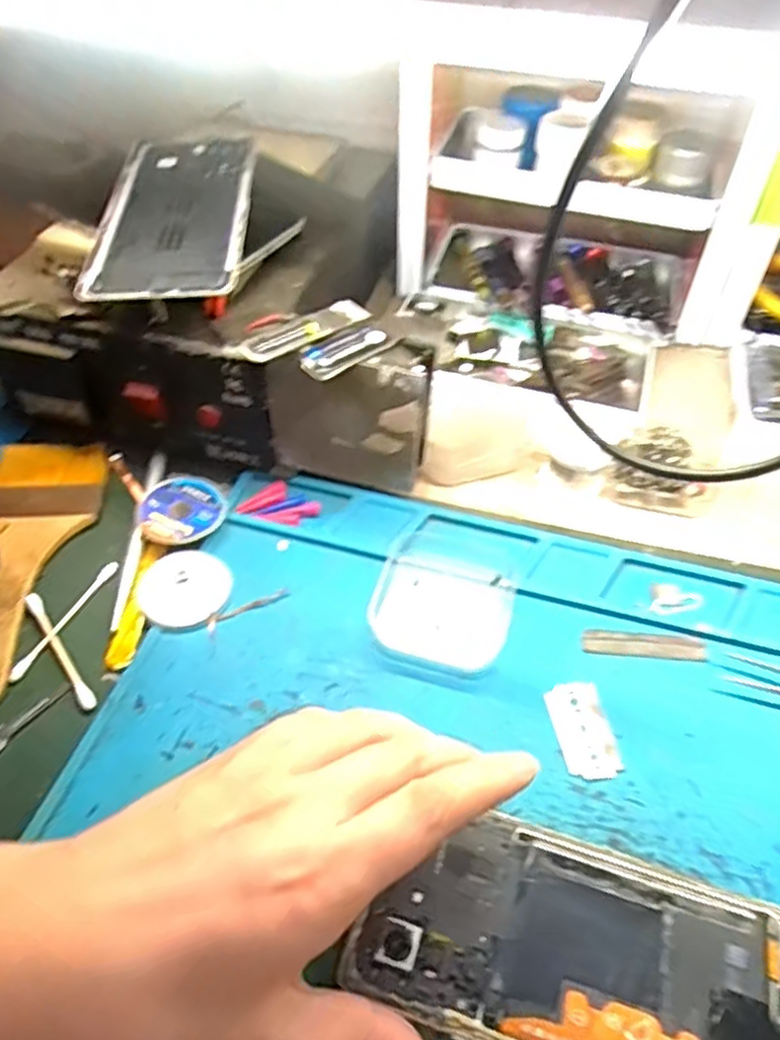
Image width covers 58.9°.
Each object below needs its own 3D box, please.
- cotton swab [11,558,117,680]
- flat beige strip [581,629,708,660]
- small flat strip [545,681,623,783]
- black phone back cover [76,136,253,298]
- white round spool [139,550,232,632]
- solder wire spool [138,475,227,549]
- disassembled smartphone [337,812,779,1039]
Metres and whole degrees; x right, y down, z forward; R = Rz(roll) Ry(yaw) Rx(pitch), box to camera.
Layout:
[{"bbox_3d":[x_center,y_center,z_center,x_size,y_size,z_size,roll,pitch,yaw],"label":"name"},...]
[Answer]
[{"bbox_3d":[-0.156,0.047,0.333,0.006,0.005,0.072,22,53,17],"label":"cotton swab"},{"bbox_3d":[0.119,0.058,0.324,0.056,0.004,0.013,4,50,3],"label":"flat beige strip"},{"bbox_3d":[0.083,0.089,0.296,0.023,0.004,0.042,-7,51,-6],"label":"small flat strip"},{"bbox_3d":[-0.110,-0.159,0.357,0.071,0.011,0.143,0,50,-1],"label":"black phone back cover"},{"bbox_3d":[-0.100,0.034,0.339,0.042,0.009,0.041,0,50,0],"label":"white round spool"},{"bbox_3d":[-0.110,-0.005,0.368,0.043,0.010,0.044,0,50,0],"label":"solder wire spool"},{"bbox_3d":[0.069,0.151,0.237,0.157,0.005,0.075,11,51,9],"label":"disassembled smartphone"}]

